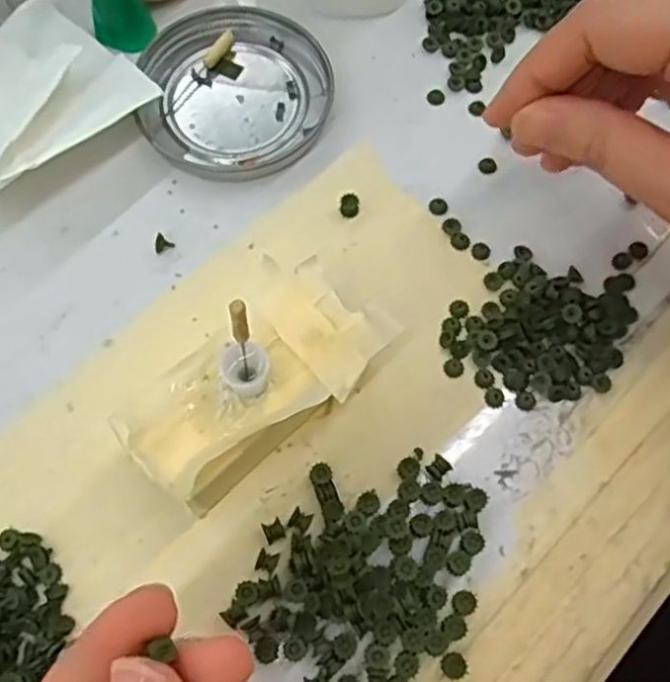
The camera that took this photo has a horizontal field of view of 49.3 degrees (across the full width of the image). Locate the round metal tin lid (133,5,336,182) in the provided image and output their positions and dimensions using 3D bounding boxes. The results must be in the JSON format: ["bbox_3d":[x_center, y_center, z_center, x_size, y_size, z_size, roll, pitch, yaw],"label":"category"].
[{"bbox_3d":[-0.040,-0.102,0.298,0.077,0.009,0.074,0,71,-1],"label":"round metal tin lid"}]

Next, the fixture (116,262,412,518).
[{"bbox_3d":[-0.025,0.016,0.241,0.046,0.038,0.083,41,74,13],"label":"fixture"}]

